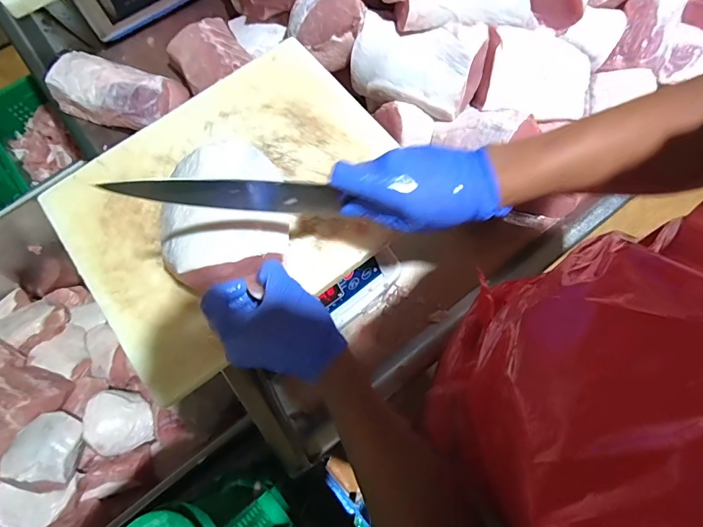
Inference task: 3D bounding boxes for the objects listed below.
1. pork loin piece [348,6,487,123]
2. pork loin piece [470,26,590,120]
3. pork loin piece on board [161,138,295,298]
[{"bbox_3d":[0.096,-0.288,0.603,0.178,0.070,0.117,18,107,11],"label":"pork loin piece"},{"bbox_3d":[0.261,-0.279,0.603,0.170,0.065,0.138,4,90,-15],"label":"pork loin piece"},{"bbox_3d":[-0.129,-0.051,0.427,0.123,0.067,0.149,-3,71,0],"label":"pork loin piece on board"}]

